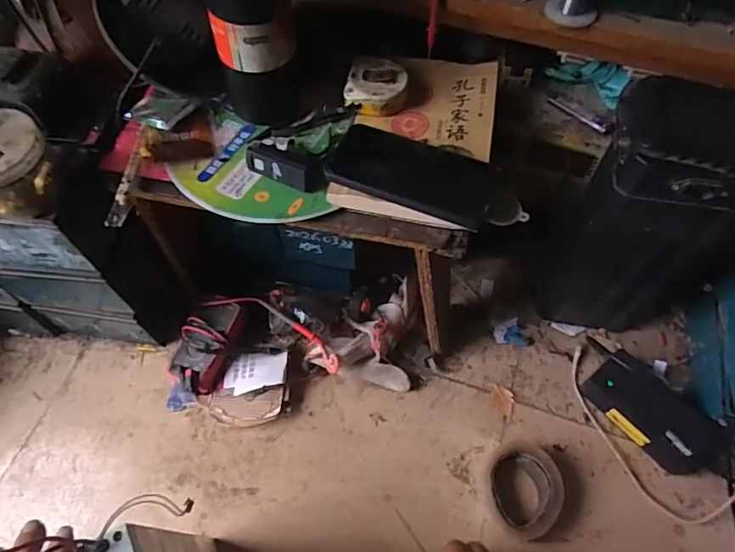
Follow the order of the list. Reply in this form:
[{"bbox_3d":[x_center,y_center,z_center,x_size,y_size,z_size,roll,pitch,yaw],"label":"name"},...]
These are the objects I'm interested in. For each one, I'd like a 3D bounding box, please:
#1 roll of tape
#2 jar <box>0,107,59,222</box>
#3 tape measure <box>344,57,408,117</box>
[{"bbox_3d":[0.199,0.267,0.617,0.098,0.049,0.093,0,61,0],"label":"roll of tape"},{"bbox_3d":[-0.339,-0.104,0.478,0.081,0.068,0.085,-1,62,1],"label":"jar"},{"bbox_3d":[0.011,-0.205,0.549,0.063,0.029,0.068,9,62,7],"label":"tape measure"}]

